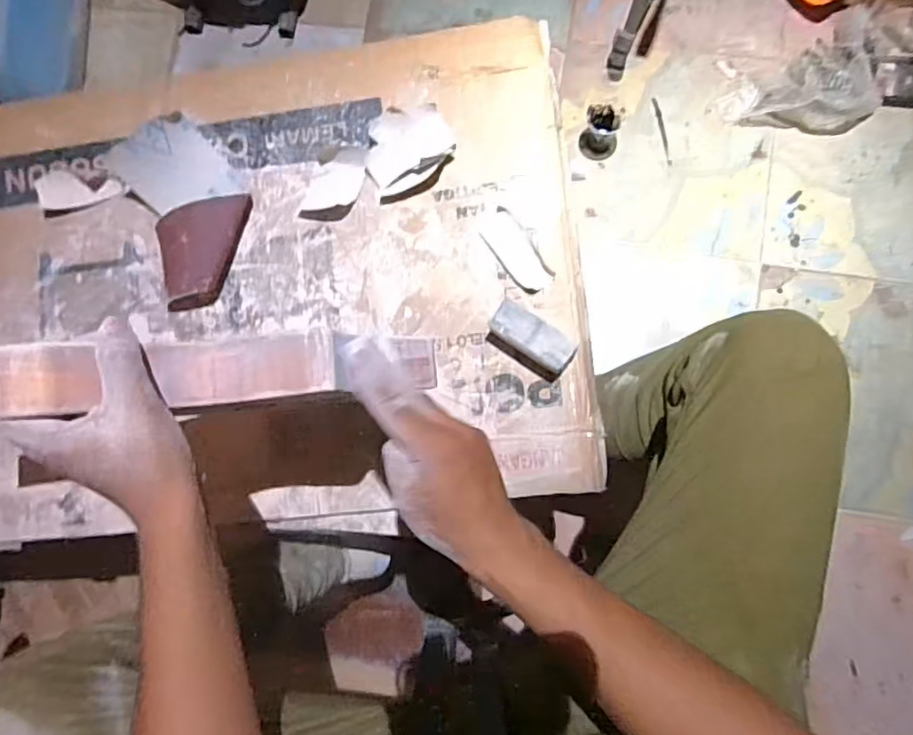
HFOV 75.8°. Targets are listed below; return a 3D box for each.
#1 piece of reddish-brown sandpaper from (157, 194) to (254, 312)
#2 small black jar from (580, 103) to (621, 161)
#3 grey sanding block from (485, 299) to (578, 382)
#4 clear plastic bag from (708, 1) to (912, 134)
[{"bbox_3d":[-0.288,-0.131,0.672,0.109,0.039,0.114,-9,81,3],"label":"piece of reddish-brown sandpaper"},{"bbox_3d":[0.267,-0.433,1.085,0.069,0.079,0.063,-1,82,5],"label":"small black jar"},{"bbox_3d":[0.079,-0.028,0.622,0.091,0.049,0.043,33,86,8],"label":"grey sanding block"},{"bbox_3d":[0.661,-0.528,1.040,0.358,0.102,0.195,-14,81,3],"label":"clear plastic bag"}]

